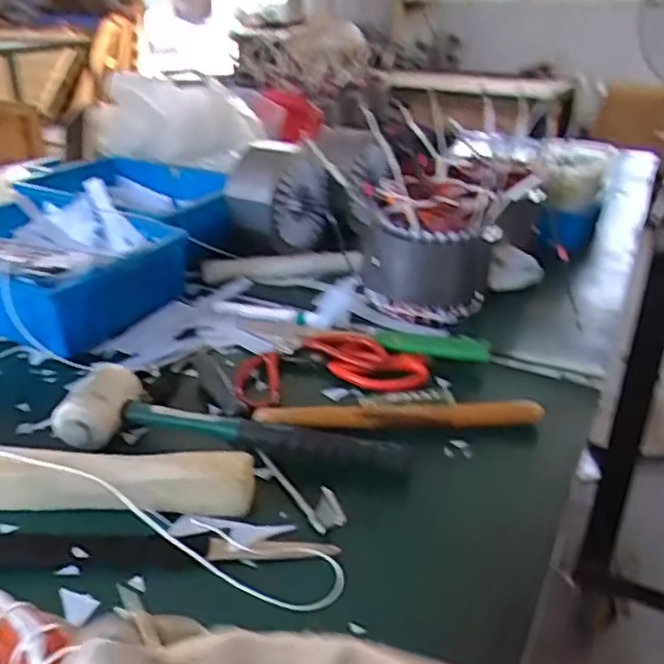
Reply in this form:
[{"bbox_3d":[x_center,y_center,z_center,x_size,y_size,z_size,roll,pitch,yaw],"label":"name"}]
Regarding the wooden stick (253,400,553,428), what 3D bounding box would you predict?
[{"bbox_3d":[0.060,0.072,0.583,0.248,0.016,0.025,0,28,-3],"label":"wooden stick"}]

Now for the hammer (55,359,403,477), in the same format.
[{"bbox_3d":[-0.078,0.071,0.551,0.290,0.043,0.074,5,28,7],"label":"hammer"}]

